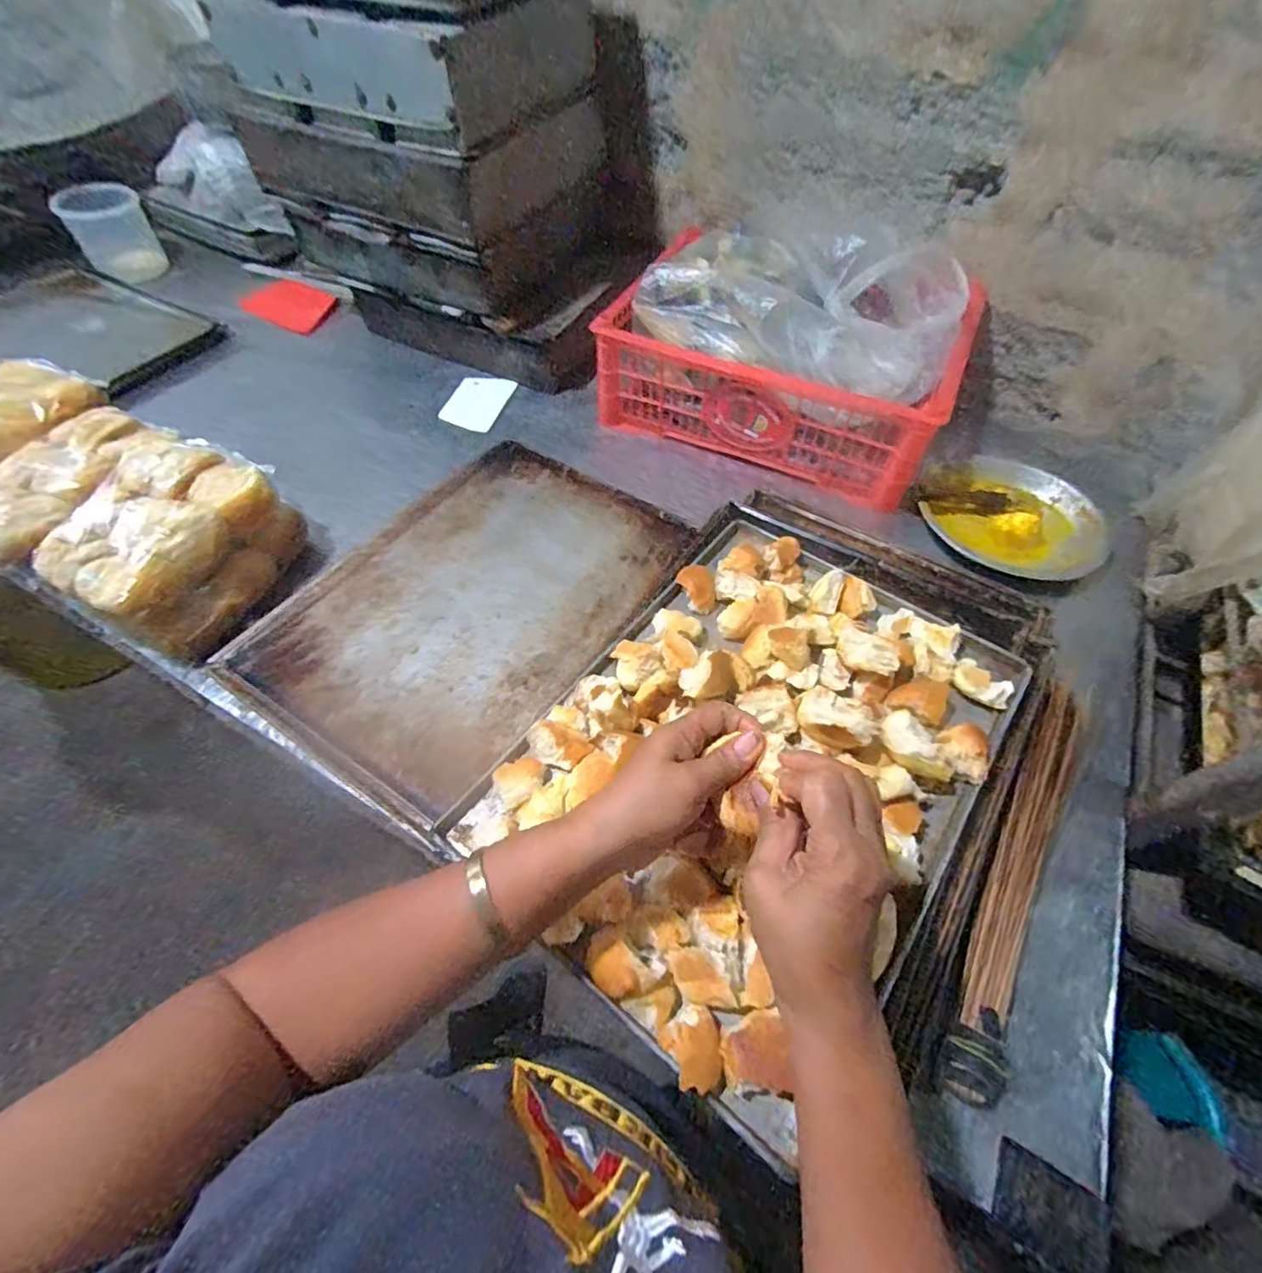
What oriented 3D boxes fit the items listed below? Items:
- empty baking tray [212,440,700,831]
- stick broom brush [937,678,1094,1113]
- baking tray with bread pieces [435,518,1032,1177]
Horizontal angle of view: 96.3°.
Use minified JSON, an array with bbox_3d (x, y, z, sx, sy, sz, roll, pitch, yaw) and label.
[{"bbox_3d":[-0.167,-0.046,0.639,0.334,0.019,0.436,29,63,16],"label":"empty baking tray"},{"bbox_3d":[0.323,0.186,0.466,0.056,0.043,0.359,27,60,16],"label":"stick broom brush"},{"bbox_3d":[0.109,0.080,0.471,0.329,0.054,0.451,35,63,20],"label":"baking tray with bread pieces"}]

